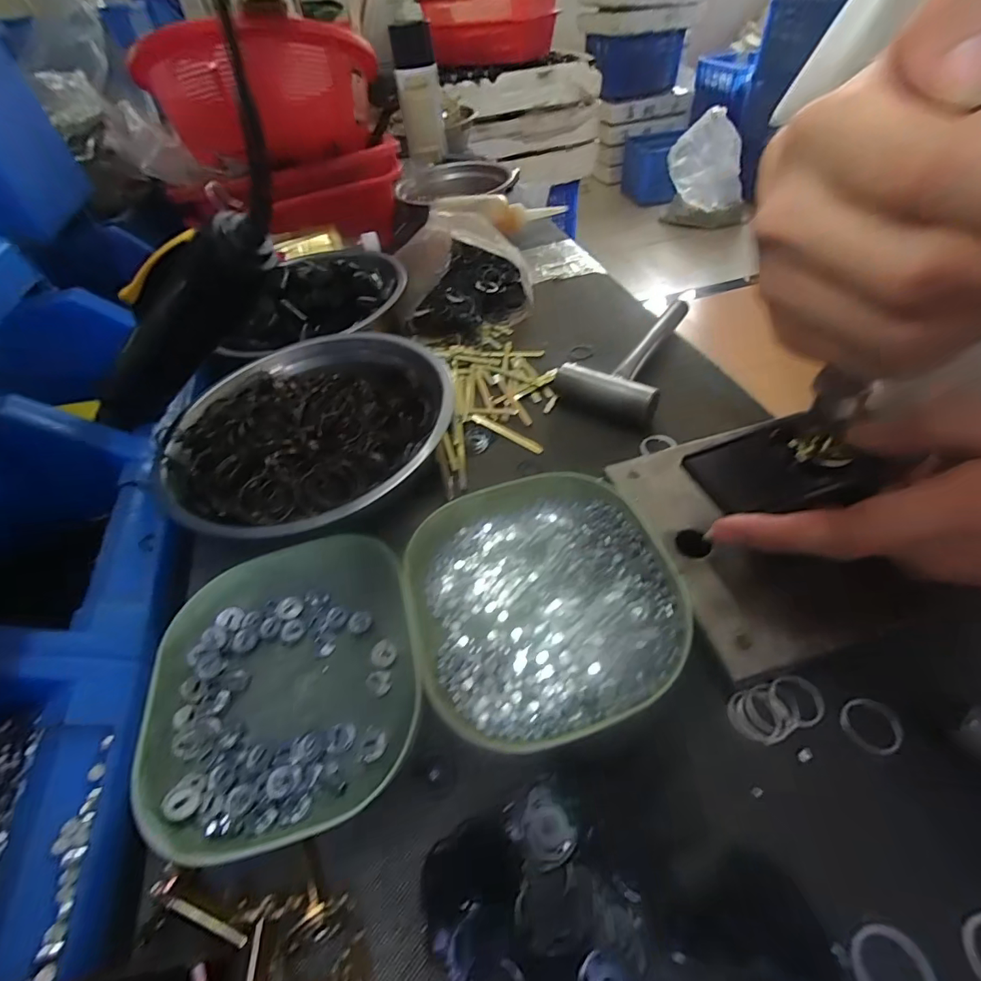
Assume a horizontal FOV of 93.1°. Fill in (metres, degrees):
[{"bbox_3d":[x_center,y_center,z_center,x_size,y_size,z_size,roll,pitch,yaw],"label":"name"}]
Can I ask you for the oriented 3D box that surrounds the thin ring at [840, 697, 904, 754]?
[{"bbox_3d":[0.177,0.109,0.216,0.024,0.004,0.023,-3,48,3],"label":"thin ring"}]

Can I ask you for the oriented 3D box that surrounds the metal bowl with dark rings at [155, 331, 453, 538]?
[{"bbox_3d":[-0.126,-0.041,0.343,0.194,0.059,0.200,-3,48,3],"label":"metal bowl with dark rings"}]

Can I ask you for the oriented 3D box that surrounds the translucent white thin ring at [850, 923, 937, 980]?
[{"bbox_3d":[0.144,0.172,0.165,0.024,0.005,0.025,4,49,9],"label":"translucent white thin ring"}]

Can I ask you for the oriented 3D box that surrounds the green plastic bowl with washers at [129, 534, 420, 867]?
[{"bbox_3d":[-0.107,0.097,0.248,0.134,0.032,0.145,-14,49,-7],"label":"green plastic bowl with washers"}]

